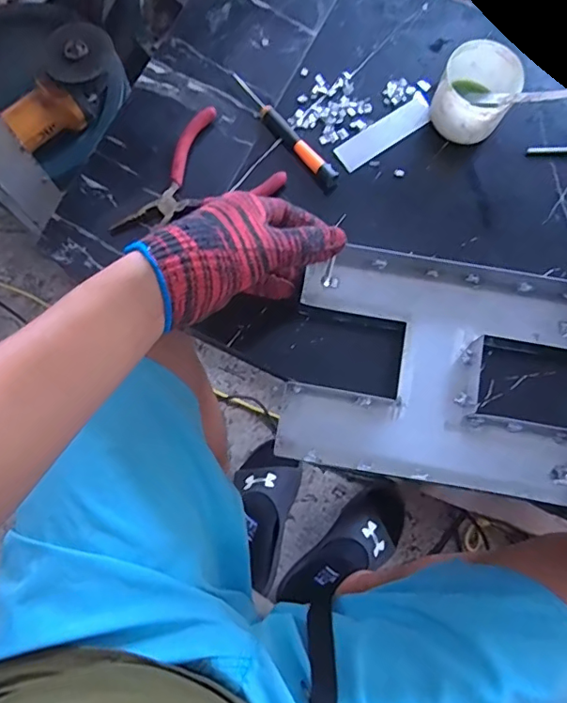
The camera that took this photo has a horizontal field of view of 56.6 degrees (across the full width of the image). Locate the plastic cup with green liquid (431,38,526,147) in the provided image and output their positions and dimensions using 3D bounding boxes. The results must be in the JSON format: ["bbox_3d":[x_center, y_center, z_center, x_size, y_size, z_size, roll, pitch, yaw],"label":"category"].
[{"bbox_3d":[0.170,-0.228,0.468,0.068,0.051,0.073,28,79,5],"label":"plastic cup with green liquid"}]

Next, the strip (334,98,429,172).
[{"bbox_3d":[0.093,-0.201,0.486,0.098,0.004,0.028,-35,80,-8],"label":"strip"}]

